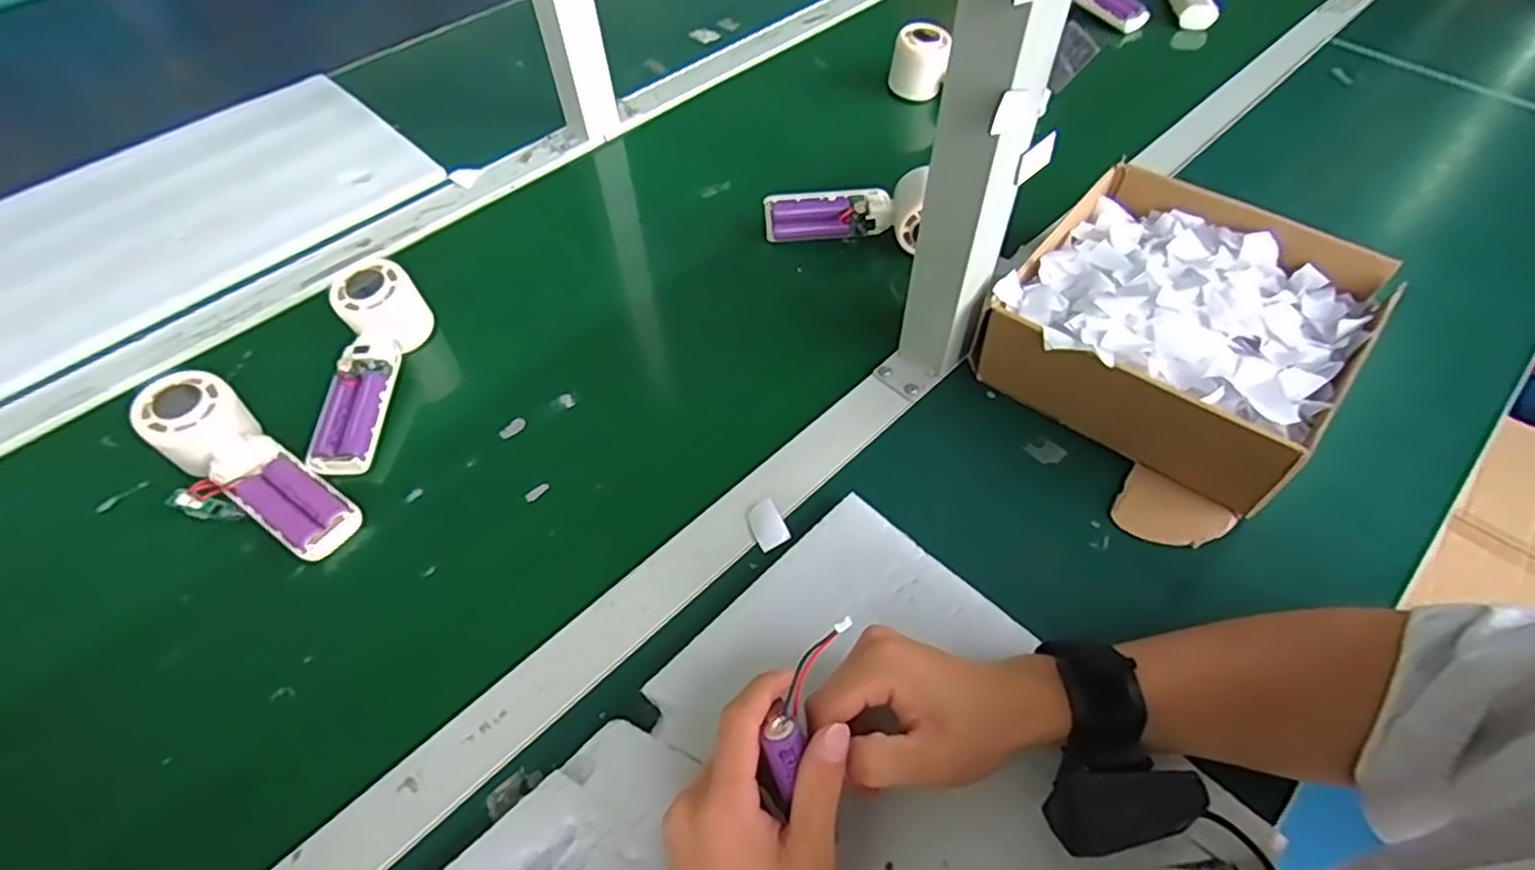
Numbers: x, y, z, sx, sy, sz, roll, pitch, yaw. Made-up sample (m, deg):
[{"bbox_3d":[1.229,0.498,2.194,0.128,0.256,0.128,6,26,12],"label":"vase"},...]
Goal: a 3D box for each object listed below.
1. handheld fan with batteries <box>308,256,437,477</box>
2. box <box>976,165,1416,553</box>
[{"bbox_3d":[-0.299,-0.053,0.527,0.055,0.057,0.165,0,54,2],"label":"handheld fan with batteries"},{"bbox_3d":[0.288,-0.078,0.510,0.201,0.080,0.211,36,62,24],"label":"box"}]

